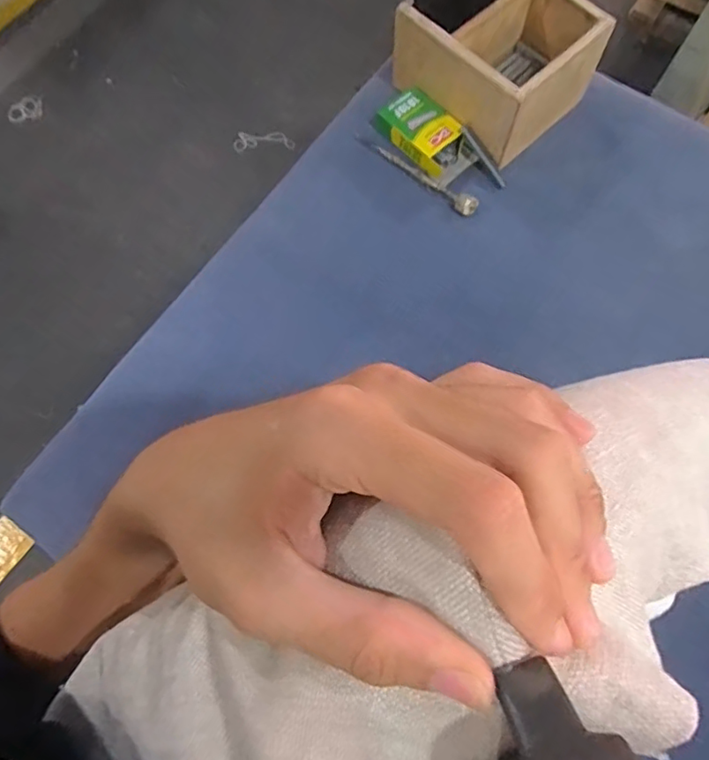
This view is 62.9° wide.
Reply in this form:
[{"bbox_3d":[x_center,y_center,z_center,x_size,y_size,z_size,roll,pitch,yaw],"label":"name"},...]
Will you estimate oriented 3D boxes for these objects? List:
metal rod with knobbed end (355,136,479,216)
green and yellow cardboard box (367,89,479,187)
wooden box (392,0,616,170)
[{"bbox_3d":[0.090,-0.298,0.821,0.203,0.015,0.030,41,77,13],"label":"metal rod with knobbed end"},{"bbox_3d":[0.102,-0.351,0.826,0.148,0.032,0.080,43,78,13],"label":"green and yellow cardboard box"},{"bbox_3d":[0.202,-0.453,0.809,0.211,0.125,0.210,-41,76,-11],"label":"wooden box"}]

